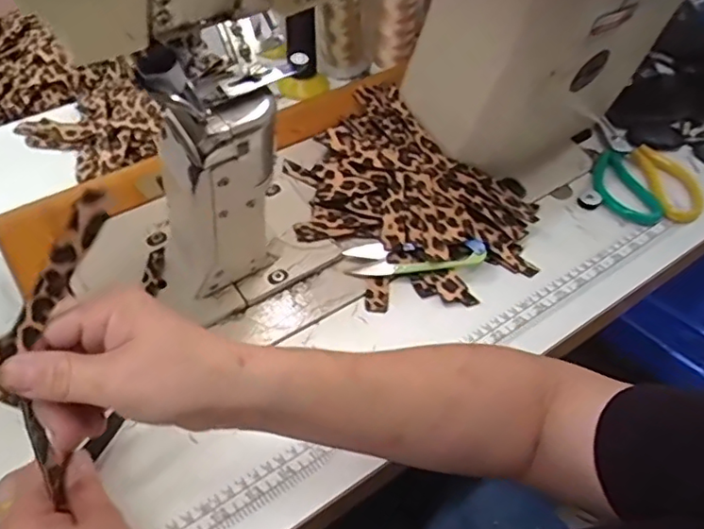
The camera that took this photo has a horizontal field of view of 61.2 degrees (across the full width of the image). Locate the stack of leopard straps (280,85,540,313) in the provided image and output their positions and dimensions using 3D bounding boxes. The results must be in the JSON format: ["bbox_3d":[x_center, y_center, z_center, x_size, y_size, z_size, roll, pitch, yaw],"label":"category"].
[{"bbox_3d":[0.050,-0.062,0.555,0.192,0.063,0.237,-36,58,-28],"label":"stack of leopard straps"}]

